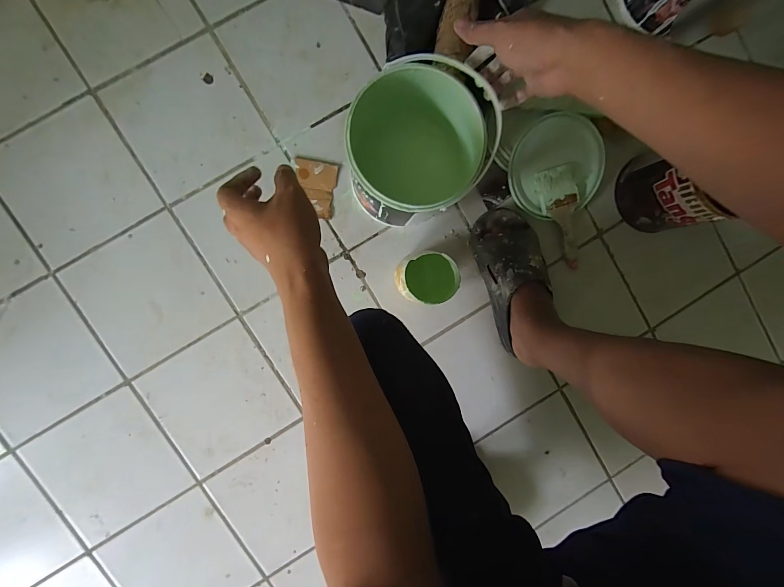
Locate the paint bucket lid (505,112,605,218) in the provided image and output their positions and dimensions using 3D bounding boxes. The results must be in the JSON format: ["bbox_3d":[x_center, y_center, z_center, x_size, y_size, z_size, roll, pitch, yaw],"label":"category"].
[{"bbox_3d":[0.290,-0.224,0.601,0.168,0.017,0.161,-2,108,-5],"label":"paint bucket lid"}]

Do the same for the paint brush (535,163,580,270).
[{"bbox_3d":[0.310,-0.135,0.619,0.072,0.029,0.179,-17,94,-4],"label":"paint brush"}]

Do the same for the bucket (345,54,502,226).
[{"bbox_3d":[0.035,-0.204,0.509,0.177,0.202,0.185,0,93,-5],"label":"bucket"}]

